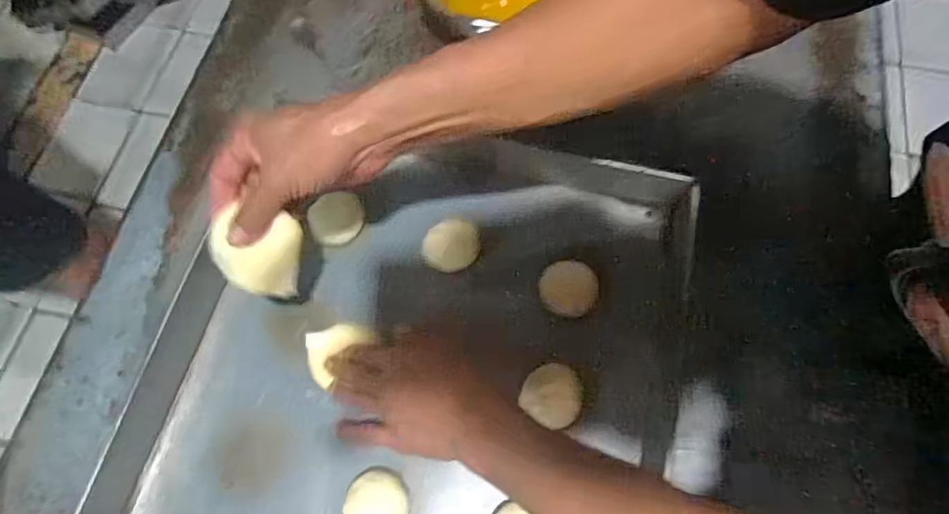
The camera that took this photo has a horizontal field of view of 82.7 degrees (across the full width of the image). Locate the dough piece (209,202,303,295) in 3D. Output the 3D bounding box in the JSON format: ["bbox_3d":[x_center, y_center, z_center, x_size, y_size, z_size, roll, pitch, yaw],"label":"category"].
[{"bbox_3d":[-0.164,-0.001,0.408,0.061,0.068,0.023,-3,28,-34],"label":"dough piece"}]

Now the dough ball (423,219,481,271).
[{"bbox_3d":[-0.023,-0.010,0.552,0.054,0.027,0.051,-1,69,1],"label":"dough ball"}]

